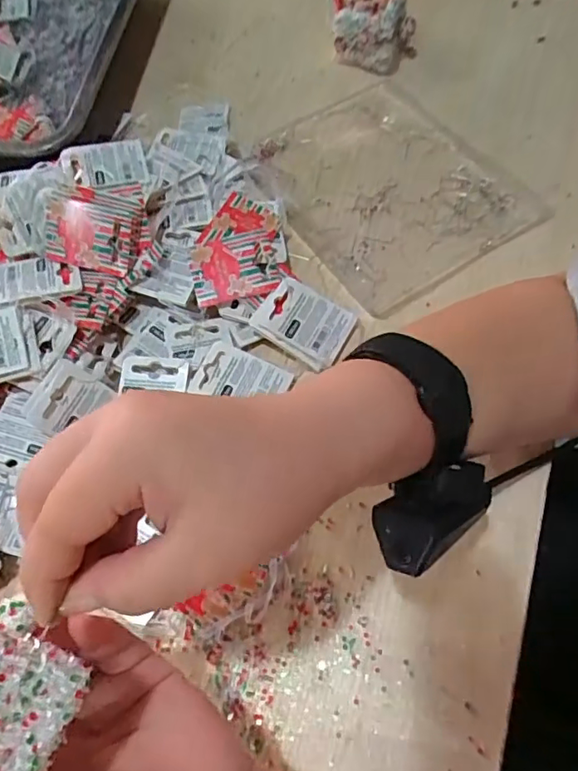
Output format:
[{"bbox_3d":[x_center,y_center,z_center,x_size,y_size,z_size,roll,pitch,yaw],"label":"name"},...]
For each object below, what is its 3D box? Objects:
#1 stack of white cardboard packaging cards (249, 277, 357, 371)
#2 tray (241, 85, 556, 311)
[{"bbox_3d":[0.011,-0.044,0.384,0.062,0.005,0.049,32,69,1],"label":"stack of white cardboard packaging cards"},{"bbox_3d":[0.075,-0.163,0.441,0.163,0.014,0.200,-32,65,-12],"label":"tray"}]

